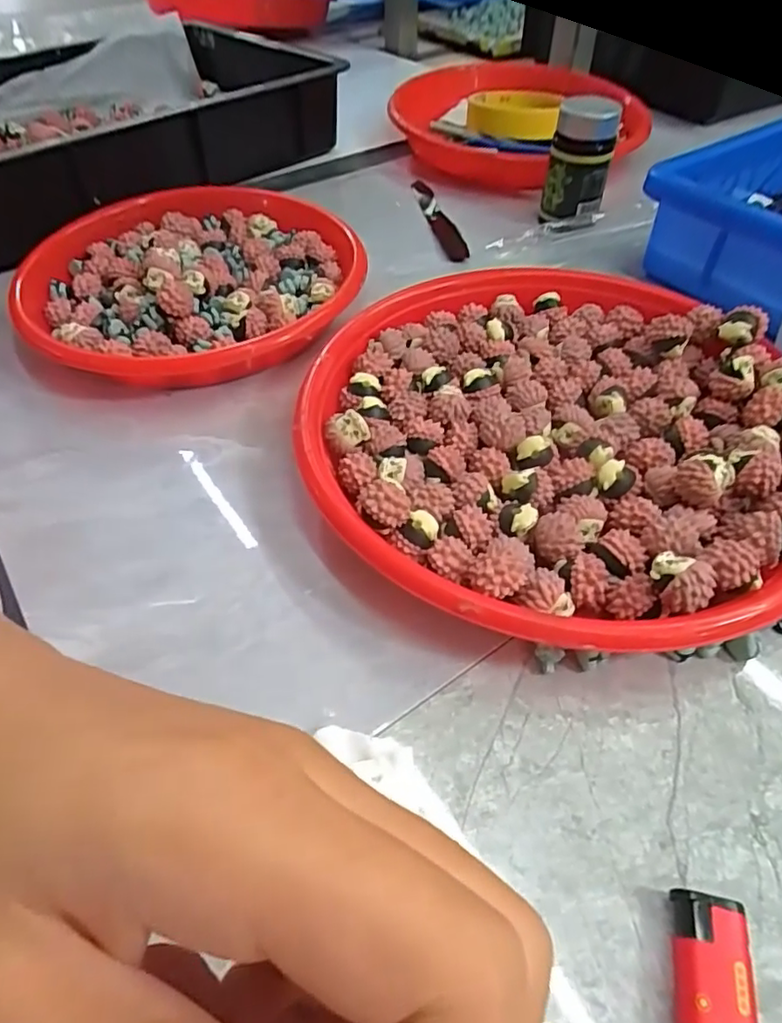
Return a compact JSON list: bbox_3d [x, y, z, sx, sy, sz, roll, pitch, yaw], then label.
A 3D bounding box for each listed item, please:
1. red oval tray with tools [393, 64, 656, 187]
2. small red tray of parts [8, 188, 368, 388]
[{"bbox_3d":[0.124,-0.361,0.543,0.220,0.034,0.230,26,54,21],"label":"red oval tray with tools"},{"bbox_3d":[-0.115,-0.141,0.355,0.191,0.032,0.187,9,50,8],"label":"small red tray of parts"}]

